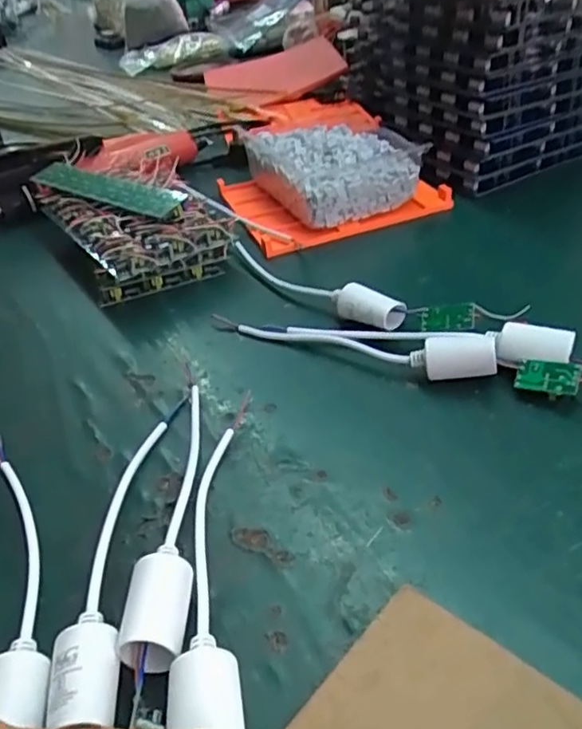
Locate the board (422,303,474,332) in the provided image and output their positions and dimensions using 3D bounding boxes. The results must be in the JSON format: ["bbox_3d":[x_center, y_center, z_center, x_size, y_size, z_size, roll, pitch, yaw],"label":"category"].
[{"bbox_3d":[0.110,-0.033,0.432,0.036,0.004,0.020,-1,72,28],"label":"board"}]

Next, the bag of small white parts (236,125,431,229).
[{"bbox_3d":[0.046,-0.199,0.628,0.137,0.059,0.161,-20,39,-16],"label":"bag of small white parts"}]

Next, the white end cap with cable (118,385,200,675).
[{"bbox_3d":[-0.057,0.070,0.326,0.024,0.023,0.183,-4,38,6],"label":"white end cap with cable"}]

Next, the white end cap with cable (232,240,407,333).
[{"bbox_3d":[0.010,-0.066,0.486,0.173,0.027,0.030,28,50,37],"label":"white end cap with cable"}]

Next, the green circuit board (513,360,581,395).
[{"bbox_3d":[0.157,0.008,0.375,0.035,0.006,0.019,7,68,33],"label":"green circuit board"}]

